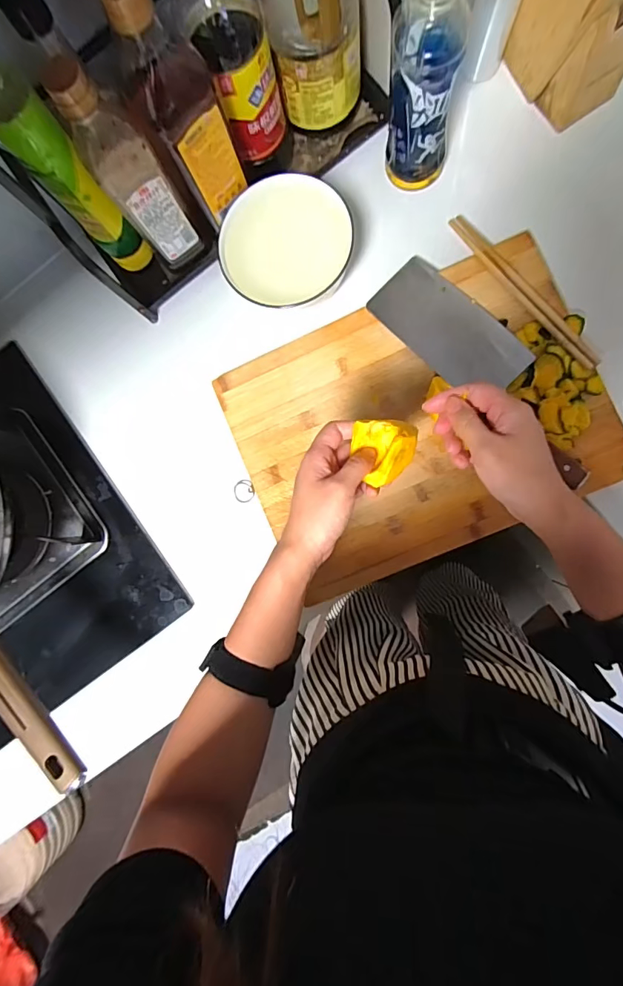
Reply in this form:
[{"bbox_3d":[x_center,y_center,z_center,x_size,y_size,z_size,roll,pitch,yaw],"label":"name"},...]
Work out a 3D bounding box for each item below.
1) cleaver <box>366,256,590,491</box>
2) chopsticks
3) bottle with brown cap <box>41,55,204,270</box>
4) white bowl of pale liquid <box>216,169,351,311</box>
[{"bbox_3d":[0.201,-0.144,0.509,0.085,0.033,0.303,-44,83,4],"label":"cleaver"},{"bbox_3d":[0.241,-0.232,0.515,0.022,0.006,0.231,-38,84,4],"label":"chopsticks"},{"bbox_3d":[-0.180,-0.314,0.448,0.054,0.226,0.055,-40,84,4],"label":"bottle with brown cap"},{"bbox_3d":[-0.027,-0.292,0.530,0.141,0.059,0.128,1,88,7],"label":"white bowl of pale liquid"}]

